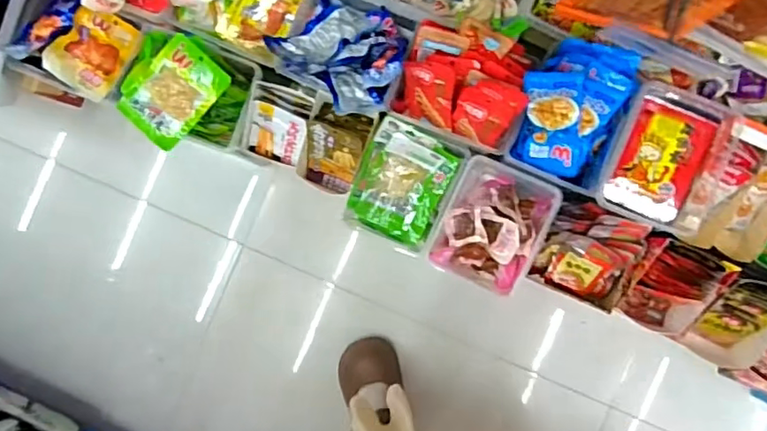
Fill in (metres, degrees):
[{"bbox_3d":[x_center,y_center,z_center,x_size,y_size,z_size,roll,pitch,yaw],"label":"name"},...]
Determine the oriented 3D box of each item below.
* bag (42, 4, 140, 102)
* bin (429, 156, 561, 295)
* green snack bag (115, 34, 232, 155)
[{"bbox_3d":[-0.464,-0.264,0.919,0.102,0.022,0.134,31,83,-21],"label":"bag"},{"bbox_3d":[0.179,0.011,0.962,0.160,0.117,0.205,22,91,2],"label":"bin"},{"bbox_3d":[-0.333,-0.198,0.908,0.126,0.049,0.161,40,91,2],"label":"green snack bag"}]

